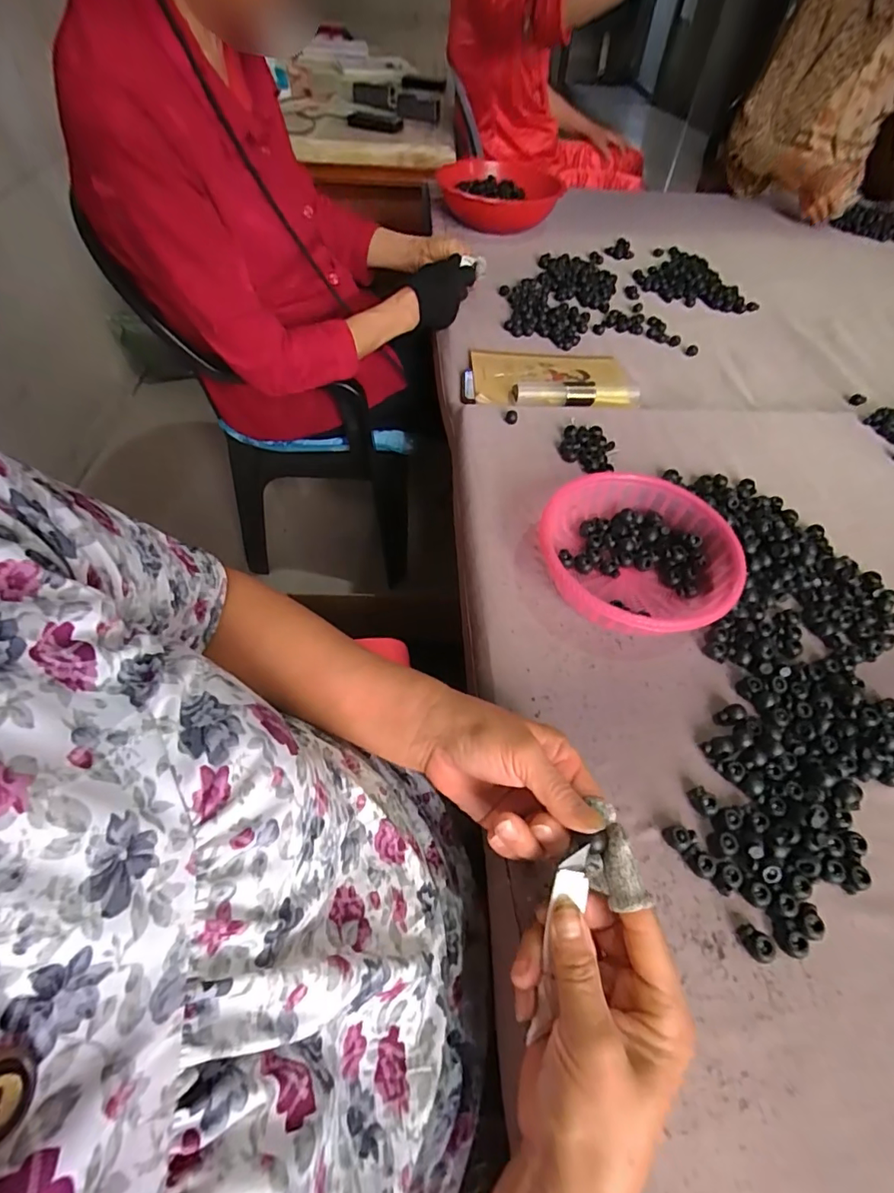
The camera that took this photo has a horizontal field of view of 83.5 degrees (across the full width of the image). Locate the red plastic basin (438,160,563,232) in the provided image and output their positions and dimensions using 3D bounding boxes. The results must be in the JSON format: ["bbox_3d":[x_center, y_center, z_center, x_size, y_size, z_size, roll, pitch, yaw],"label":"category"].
[{"bbox_3d":[0.102,-0.759,0.946,0.223,0.067,0.223,-1,55,-4],"label":"red plastic basin"}]

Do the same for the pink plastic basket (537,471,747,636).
[{"bbox_3d":[0.166,-0.037,0.444,0.160,0.051,0.165,1,55,-2],"label":"pink plastic basket"}]

